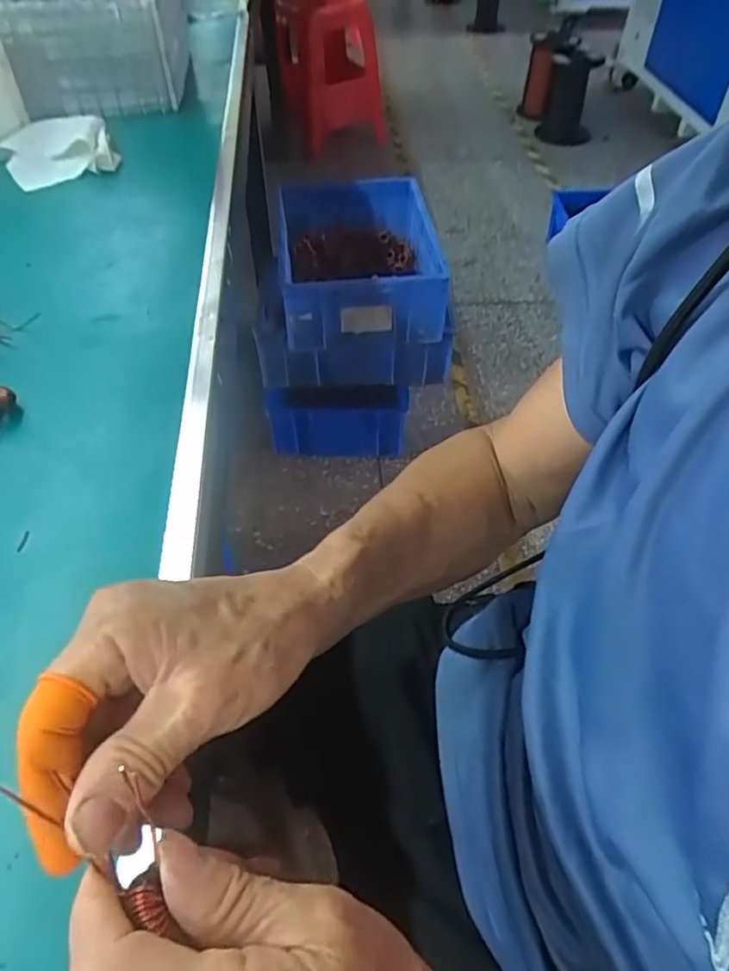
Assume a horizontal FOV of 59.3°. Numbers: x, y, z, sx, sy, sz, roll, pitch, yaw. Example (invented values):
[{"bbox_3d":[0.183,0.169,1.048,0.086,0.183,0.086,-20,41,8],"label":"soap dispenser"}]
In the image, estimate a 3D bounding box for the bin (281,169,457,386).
[{"bbox_3d":[-0.011,-0.438,1.358,0.326,0.298,0.436,-6,49,-6],"label":"bin"}]

